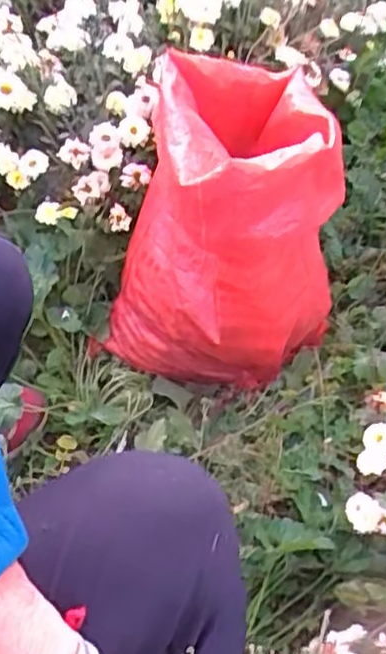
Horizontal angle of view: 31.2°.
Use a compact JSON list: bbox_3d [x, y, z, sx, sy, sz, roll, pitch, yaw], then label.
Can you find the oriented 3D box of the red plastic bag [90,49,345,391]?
[{"bbox_3d":[0.049,-0.122,0.938,0.286,0.404,0.274,25,52,20],"label":"red plastic bag"}]

